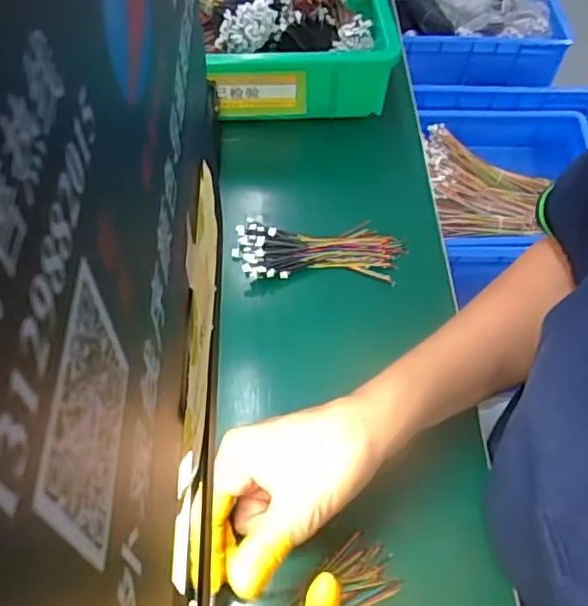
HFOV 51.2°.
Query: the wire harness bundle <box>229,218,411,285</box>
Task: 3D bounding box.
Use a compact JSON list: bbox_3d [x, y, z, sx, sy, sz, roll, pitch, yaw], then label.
[{"bbox_3d":[0.020,-0.045,0.490,0.131,0.021,0.065,-1,54,-3],"label":"wire harness bundle"}]

